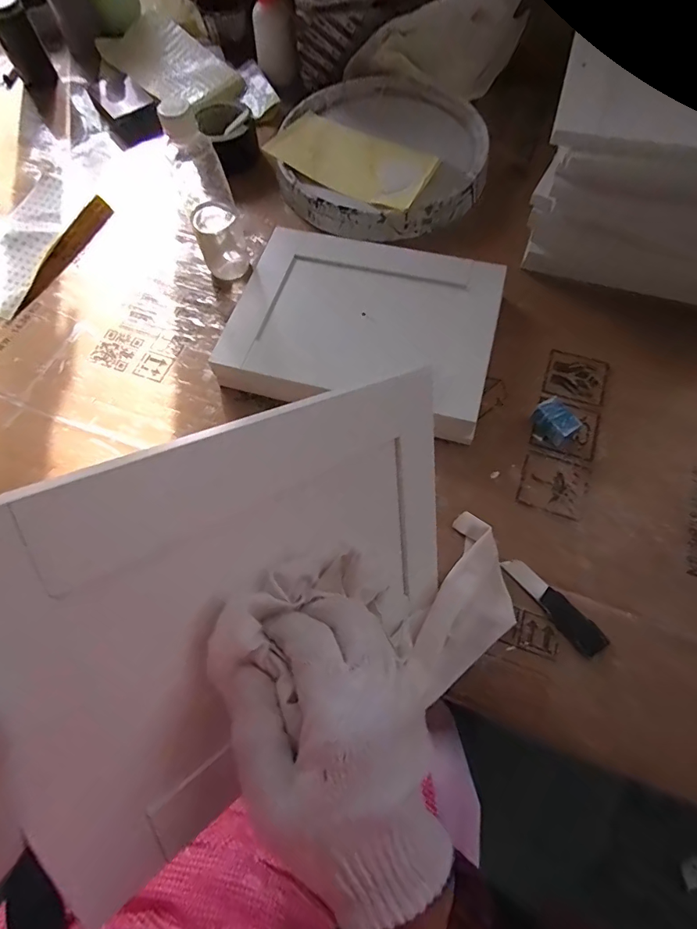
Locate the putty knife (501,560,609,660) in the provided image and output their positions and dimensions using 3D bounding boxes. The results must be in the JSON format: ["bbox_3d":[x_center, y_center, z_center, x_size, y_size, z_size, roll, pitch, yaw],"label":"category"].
[{"bbox_3d":[0.186,0.125,0.397,0.025,0.008,0.102,-36,70,-12],"label":"putty knife"}]

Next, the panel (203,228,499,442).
[{"bbox_3d":[0.016,-0.162,0.516,0.297,0.038,0.237,14,68,8],"label":"panel"}]

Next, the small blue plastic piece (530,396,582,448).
[{"bbox_3d":[0.215,-0.044,0.460,0.027,0.028,0.044,-35,70,-12],"label":"small blue plastic piece"}]

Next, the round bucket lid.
[{"bbox_3d":[0.047,-0.444,0.627,0.282,0.043,0.284,-1,67,2],"label":"round bucket lid"}]

